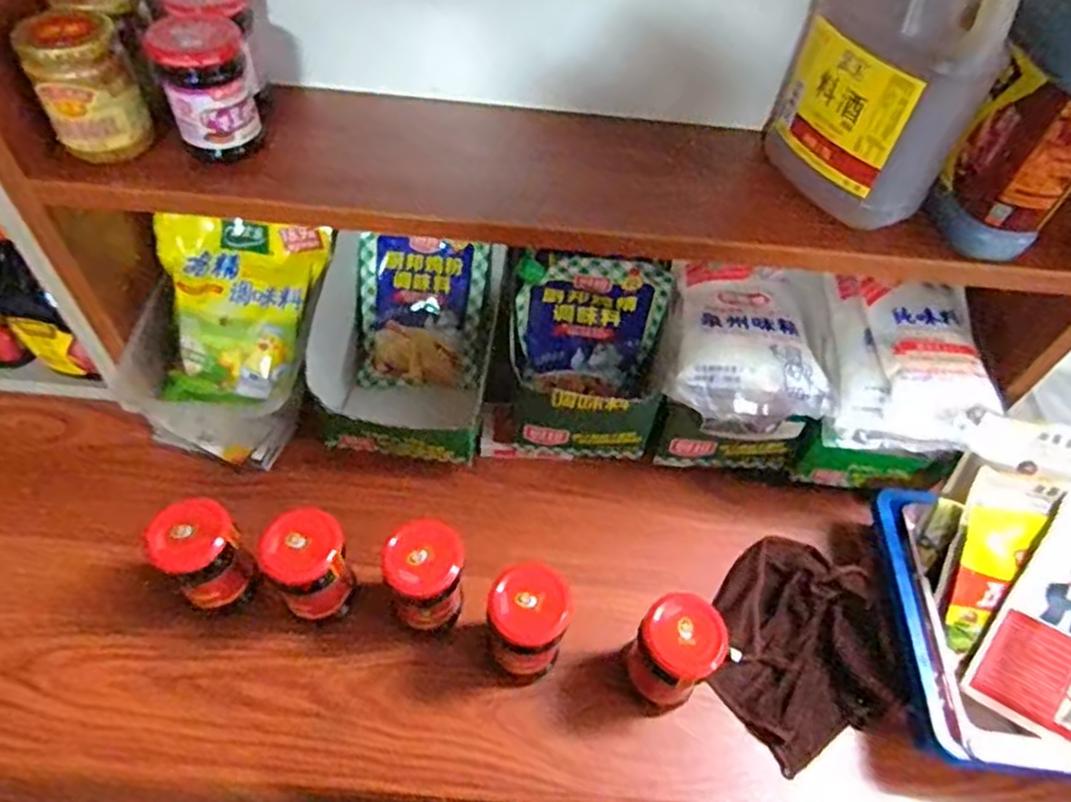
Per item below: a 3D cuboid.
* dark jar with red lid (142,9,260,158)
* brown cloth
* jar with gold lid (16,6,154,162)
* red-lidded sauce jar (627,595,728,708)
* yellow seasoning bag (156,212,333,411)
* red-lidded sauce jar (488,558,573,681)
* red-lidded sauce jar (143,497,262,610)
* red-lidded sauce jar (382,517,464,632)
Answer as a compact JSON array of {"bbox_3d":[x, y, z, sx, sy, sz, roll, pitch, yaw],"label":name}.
[{"bbox_3d":[-0.249,-0.242,0.534,0.062,0.082,0.070,-13,55,-15],"label":"dark jar with red lid"},{"bbox_3d":[0.252,0.228,0.645,0.179,0.047,0.186,40,59,23],"label":"brown cloth"},{"bbox_3d":[-0.332,-0.233,0.515,0.063,0.082,0.067,-23,58,-21],"label":"jar with gold lid"},{"bbox_3d":[0.113,0.216,0.582,0.062,0.115,0.067,3,53,-3],"label":"red-lidded sauce jar"},{"bbox_3d":[-0.302,-0.087,0.707,0.162,0.032,0.190,8,95,1],"label":"yellow seasoning bag"},{"bbox_3d":[-0.007,0.191,0.586,0.063,0.115,0.064,3,53,-3],"label":"red-lidded sauce jar"},{"bbox_3d":[-0.281,0.136,0.594,0.056,0.109,0.060,3,53,-3],"label":"red-lidded sauce jar"},{"bbox_3d":[-0.093,0.153,0.591,0.060,0.102,0.060,3,53,-3],"label":"red-lidded sauce jar"}]

